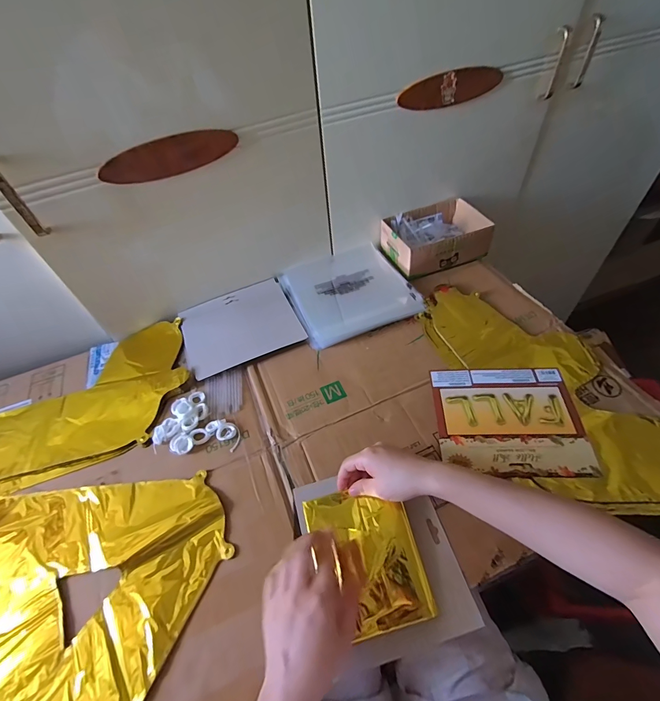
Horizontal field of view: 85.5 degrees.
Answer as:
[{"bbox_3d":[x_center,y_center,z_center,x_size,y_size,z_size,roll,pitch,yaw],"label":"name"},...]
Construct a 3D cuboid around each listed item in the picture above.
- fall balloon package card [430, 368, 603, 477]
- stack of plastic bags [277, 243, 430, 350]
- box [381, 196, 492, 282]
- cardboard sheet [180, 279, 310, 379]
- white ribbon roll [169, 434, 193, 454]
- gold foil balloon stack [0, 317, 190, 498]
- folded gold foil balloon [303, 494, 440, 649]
[{"bbox_3d":[0.248,0.093,0.501,0.189,0.007,0.160,-1,52,4],"label":"fall balloon package card"},{"bbox_3d":[0.033,-0.118,0.680,0.217,0.014,0.213,-20,53,-10],"label":"stack of plastic bags"},{"bbox_3d":[0.209,-0.230,0.715,0.185,0.060,0.138,-19,53,-9],"label":"box"},{"bbox_3d":[-0.163,-0.049,0.645,0.194,0.007,0.166,-22,54,-12],"label":"cardboard sheet"},{"bbox_3d":[-0.212,0.131,0.506,0.033,0.011,0.027,9,54,12],"label":"white ribbon roll"},{"bbox_3d":[-0.426,0.094,0.566,0.393,0.022,0.226,-20,53,-10],"label":"gold foil balloon stack"},{"bbox_3d":[0.042,0.233,0.412,0.115,0.016,0.147,-14,53,-6],"label":"folded gold foil balloon"}]

